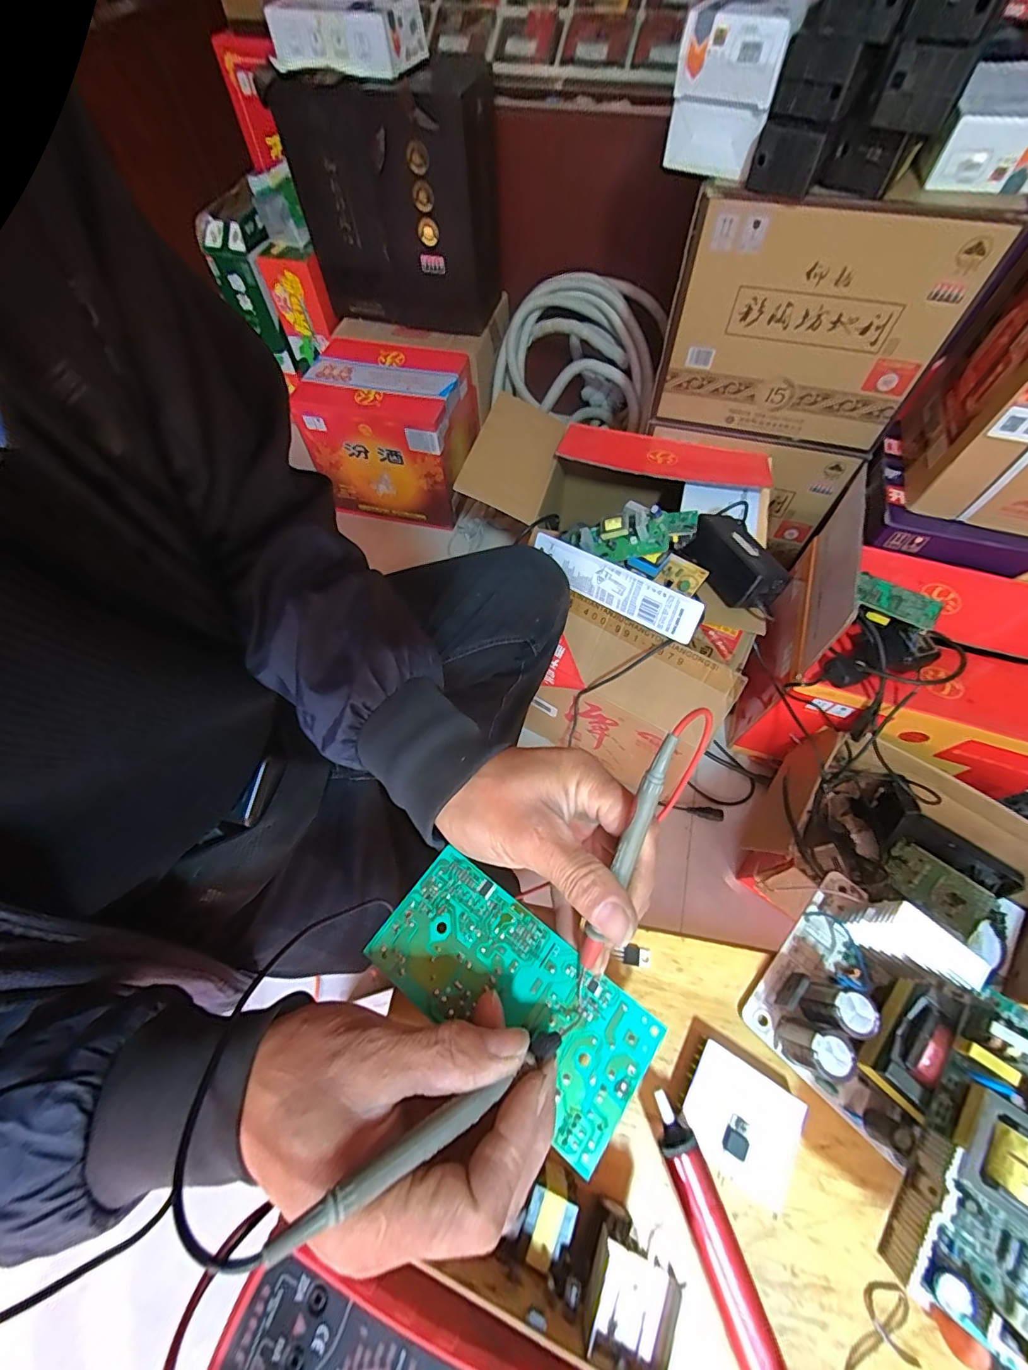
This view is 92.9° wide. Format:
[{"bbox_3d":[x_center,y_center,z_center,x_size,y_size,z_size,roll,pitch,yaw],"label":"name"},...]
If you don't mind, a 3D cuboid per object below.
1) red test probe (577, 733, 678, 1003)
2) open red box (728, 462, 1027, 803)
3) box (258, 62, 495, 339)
[{"bbox_3d":[0.052,0.092,0.240,0.010,0.009,0.146,19,105,11],"label":"red test probe"},{"bbox_3d":[0.632,-0.032,0.778,0.414,0.370,0.311,18,65,11],"label":"open red box"},{"bbox_3d":[-0.225,-0.946,0.989,0.393,0.367,0.173,11,64,8],"label":"box"}]

